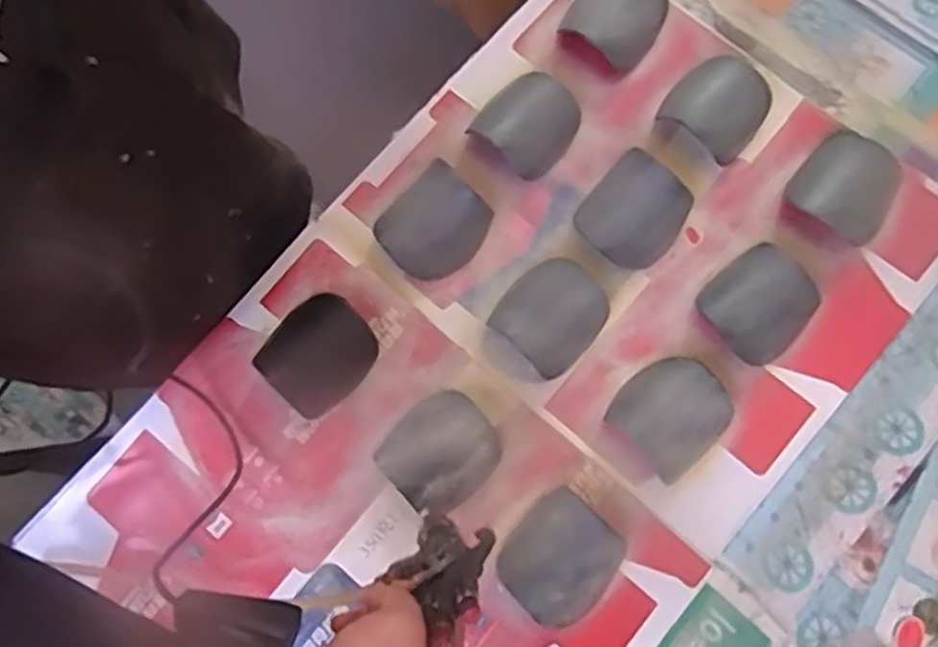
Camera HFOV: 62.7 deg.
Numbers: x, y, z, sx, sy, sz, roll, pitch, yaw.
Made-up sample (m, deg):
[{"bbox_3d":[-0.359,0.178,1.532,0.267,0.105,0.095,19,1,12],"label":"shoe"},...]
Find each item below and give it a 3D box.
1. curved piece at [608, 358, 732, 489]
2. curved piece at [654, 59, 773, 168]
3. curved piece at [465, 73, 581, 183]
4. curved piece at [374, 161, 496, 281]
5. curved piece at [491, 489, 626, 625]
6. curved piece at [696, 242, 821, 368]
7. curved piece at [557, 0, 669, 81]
[{"bbox_3d":[0.169,0.075,0.650,0.093,0.044,0.084,-42,81,-8],"label":"curved piece"},{"bbox_3d":[0.234,-0.203,0.726,0.088,0.044,0.101,43,81,9],"label":"curved piece"},{"bbox_3d":[0.057,-0.184,0.716,0.084,0.056,0.093,39,80,8],"label":"curved piece"},{"bbox_3d":[-0.032,-0.087,0.708,0.085,0.046,0.096,44,81,9],"label":"curved piece"},{"bbox_3d":[0.073,0.191,0.621,0.084,0.041,0.092,40,80,8],"label":"curved piece"},{"bbox_3d":[0.245,-0.016,0.653,0.089,0.055,0.083,-43,81,-9],"label":"curved piece"},{"bbox_3d":[0.141,-0.292,0.734,0.088,0.045,0.101,38,80,8],"label":"curved piece"}]

